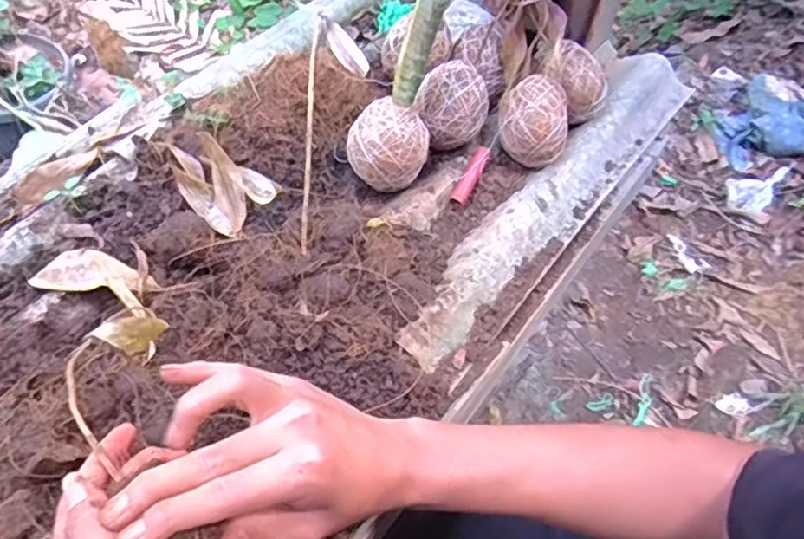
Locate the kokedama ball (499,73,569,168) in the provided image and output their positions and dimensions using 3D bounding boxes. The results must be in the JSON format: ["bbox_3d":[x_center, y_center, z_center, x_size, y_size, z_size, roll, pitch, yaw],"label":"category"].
[{"bbox_3d":[0.114,-0.127,0.537,0.056,0.052,0.056,2,58,-3],"label":"kokedama ball"}]

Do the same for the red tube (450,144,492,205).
[{"bbox_3d":[0.059,-0.081,0.532,0.014,0.015,0.055,26,60,11],"label":"red tube"}]

